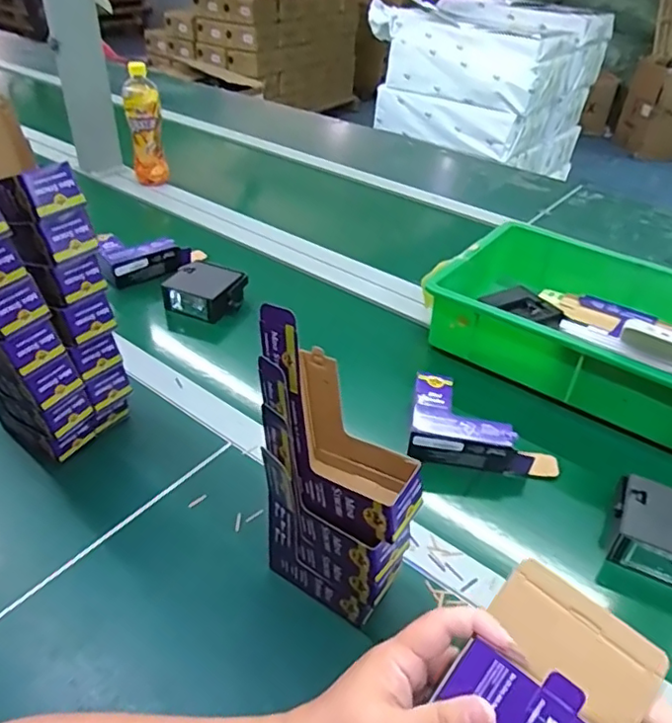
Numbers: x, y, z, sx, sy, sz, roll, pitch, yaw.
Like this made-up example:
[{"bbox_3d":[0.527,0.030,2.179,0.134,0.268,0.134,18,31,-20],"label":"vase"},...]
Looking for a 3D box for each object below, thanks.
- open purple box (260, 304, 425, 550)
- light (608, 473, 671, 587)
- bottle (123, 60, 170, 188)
[{"bbox_3d":[0.007,0.047,0.400,0.111,0.163,0.058,25,44,27],"label":"open purple box"},{"bbox_3d":[0.303,0.158,0.542,0.091,0.048,0.076,20,41,22],"label":"light"},{"bbox_3d":[-0.371,-0.458,1.144,0.062,0.208,0.082,-7,39,-12],"label":"bottle"}]

